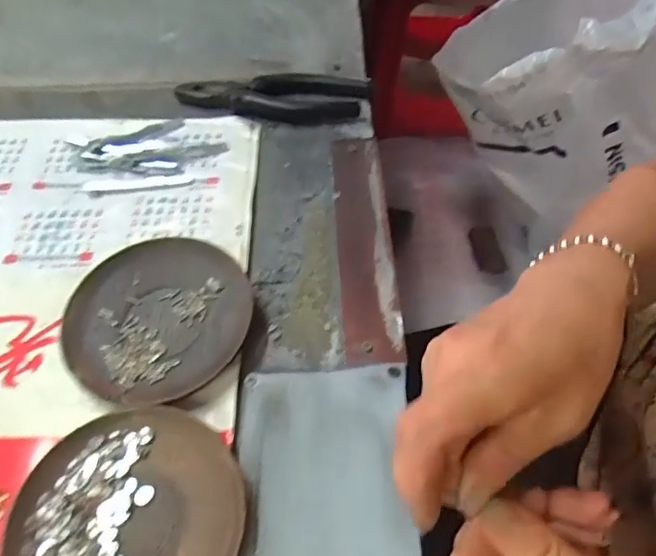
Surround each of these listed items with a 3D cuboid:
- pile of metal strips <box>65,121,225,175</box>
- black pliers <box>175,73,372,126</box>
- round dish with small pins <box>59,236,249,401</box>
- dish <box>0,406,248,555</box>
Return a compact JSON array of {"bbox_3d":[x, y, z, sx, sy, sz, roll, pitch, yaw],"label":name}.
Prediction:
[{"bbox_3d":[-0.143,-0.109,0.449,0.117,0.011,0.062,3,54,4],"label":"pile of metal strips"},{"bbox_3d":[-0.048,-0.159,0.479,0.160,0.017,0.056,7,55,6],"label":"black pliers"},{"bbox_3d":[-0.107,0.026,0.354,0.112,0.017,0.113,-1,54,1],"label":"round dish with small pins"},{"bbox_3d":[-0.101,0.124,0.285,0.115,0.015,0.111,-1,54,1],"label":"dish"}]

